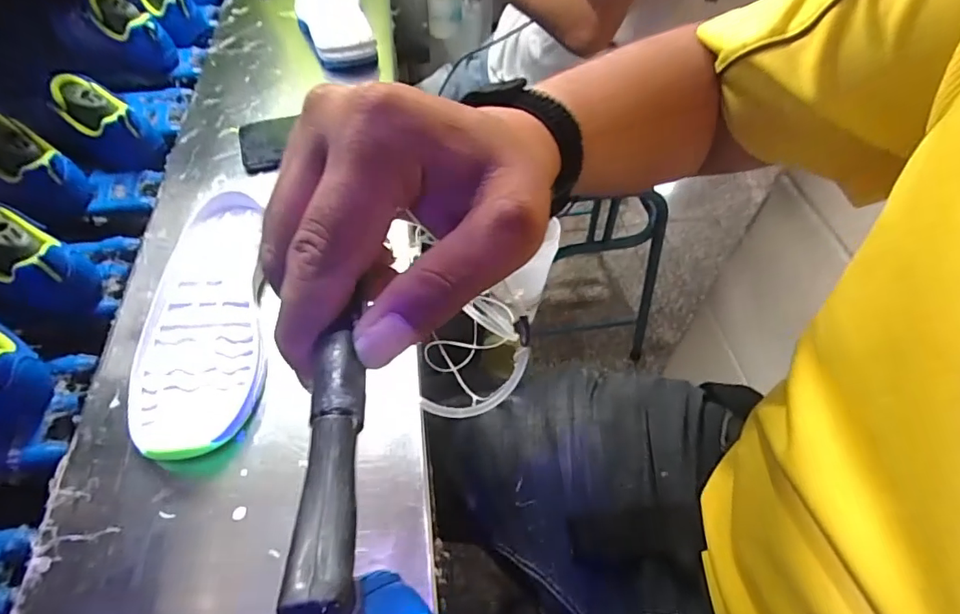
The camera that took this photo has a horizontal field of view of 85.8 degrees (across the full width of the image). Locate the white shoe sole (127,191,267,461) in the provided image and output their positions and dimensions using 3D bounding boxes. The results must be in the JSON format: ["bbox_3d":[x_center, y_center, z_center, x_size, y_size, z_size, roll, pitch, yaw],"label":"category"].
[{"bbox_3d":[-0.219,0.003,0.409,0.088,0.014,0.242,-10,54,-11],"label":"white shoe sole"}]

